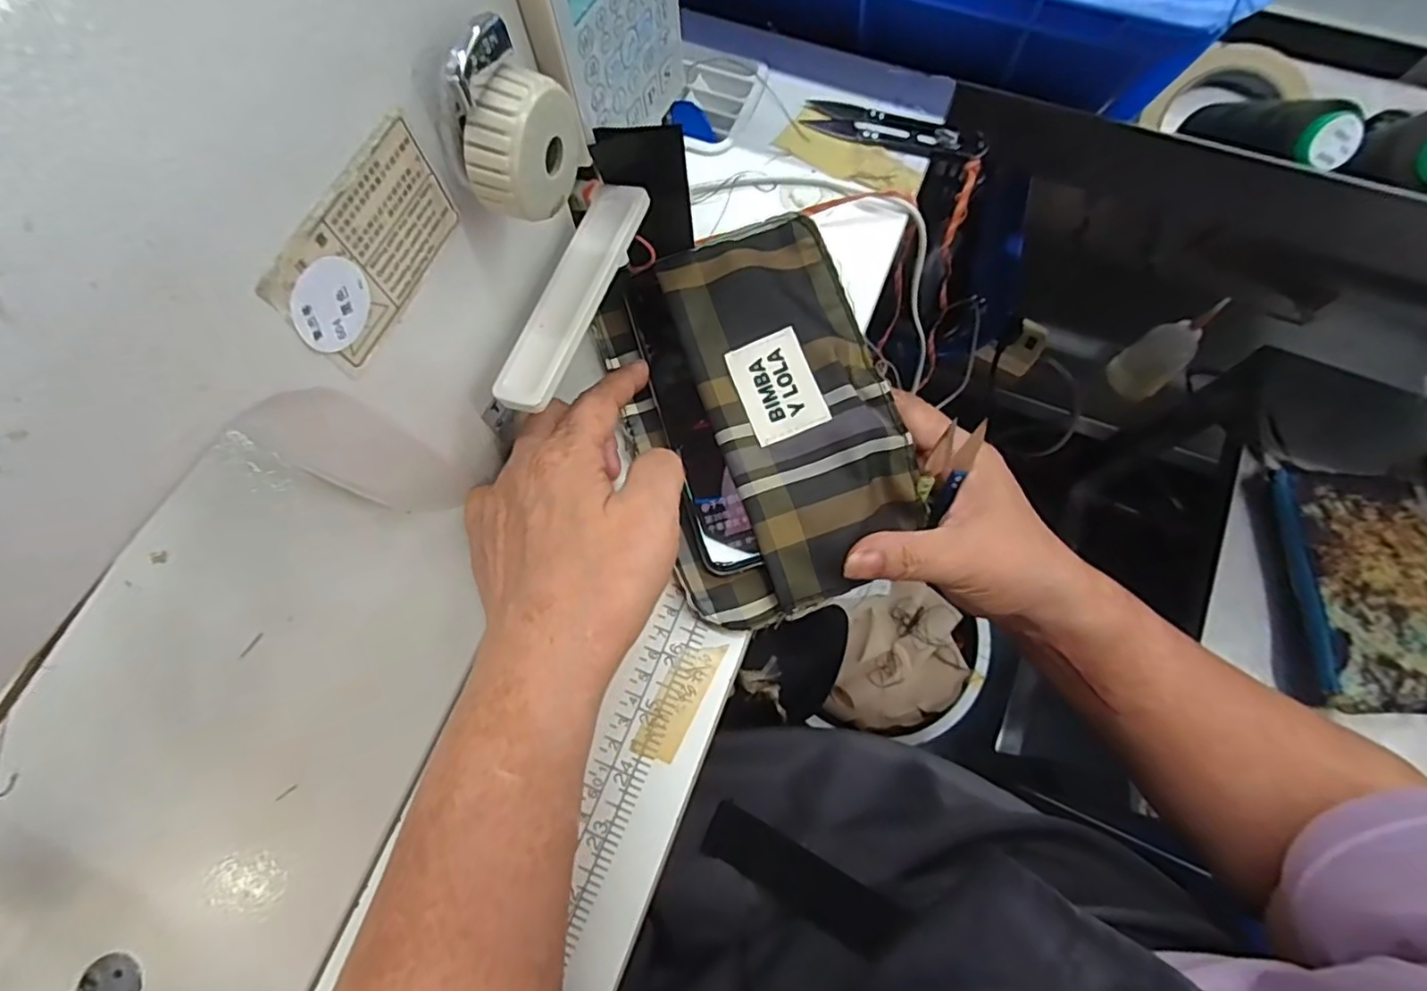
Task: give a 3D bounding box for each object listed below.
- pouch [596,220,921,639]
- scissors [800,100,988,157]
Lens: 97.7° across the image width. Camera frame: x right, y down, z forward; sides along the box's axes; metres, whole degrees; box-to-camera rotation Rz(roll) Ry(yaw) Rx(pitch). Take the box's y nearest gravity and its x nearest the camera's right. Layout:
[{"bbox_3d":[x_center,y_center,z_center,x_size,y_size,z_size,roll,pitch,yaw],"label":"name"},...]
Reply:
[{"bbox_3d":[0.021,-0.043,0.293,0.119,0.028,0.187,-17,75,-6],"label":"pouch"},{"bbox_3d":[0.102,-0.208,0.352,0.099,0.011,0.025,14,73,6],"label":"scissors"}]

